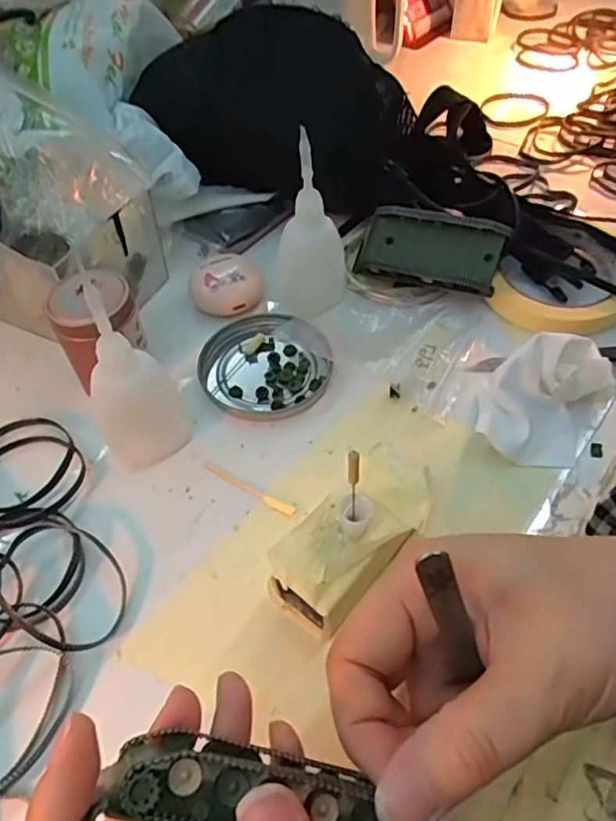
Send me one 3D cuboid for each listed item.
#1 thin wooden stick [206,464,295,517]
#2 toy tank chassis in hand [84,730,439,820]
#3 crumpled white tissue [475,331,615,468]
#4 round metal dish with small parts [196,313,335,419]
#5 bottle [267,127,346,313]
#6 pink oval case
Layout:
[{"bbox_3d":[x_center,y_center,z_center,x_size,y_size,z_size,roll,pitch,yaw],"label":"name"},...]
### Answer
[{"bbox_3d":[-0.031,0.040,0.315,0.056,0.004,0.005,26,58,19],"label":"thin wooden stick"},{"bbox_3d":[-0.007,0.109,0.168,0.094,0.047,0.026,19,55,-2],"label":"toy tank chassis in hand"},{"bbox_3d":[0.128,-0.009,0.326,0.060,0.033,0.079,24,57,21],"label":"crumpled white tissue"},{"bbox_3d":[-0.025,-0.028,0.365,0.076,0.011,0.073,-2,52,2],"label":"round metal dish with small parts"},{"bbox_3d":[0.000,-0.105,0.355,0.042,0.105,0.037,3,52,6],"label":"bottle"},{"bbox_3d":[-0.054,-0.083,0.398,0.048,0.019,0.043,6,52,8],"label":"pink oval case"}]

